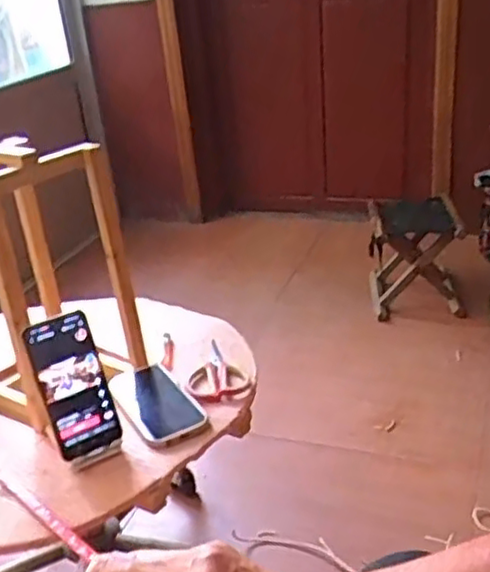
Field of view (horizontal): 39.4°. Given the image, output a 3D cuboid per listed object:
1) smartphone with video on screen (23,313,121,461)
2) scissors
[{"bbox_3d":[-0.199,0.116,0.796,0.081,0.166,0.013,-20,11,-24],"label":"smartphone with video on screen"},{"bbox_3d":[-0.039,0.116,0.969,0.084,0.021,0.161,-7,26,-2],"label":"scissors"}]

